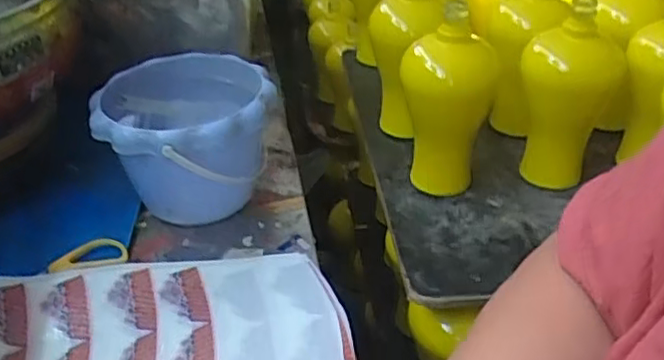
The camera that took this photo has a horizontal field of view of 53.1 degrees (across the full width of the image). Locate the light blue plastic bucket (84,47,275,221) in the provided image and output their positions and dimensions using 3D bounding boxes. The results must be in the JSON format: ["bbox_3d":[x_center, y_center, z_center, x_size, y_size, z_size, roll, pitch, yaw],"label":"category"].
[{"bbox_3d":[-0.128,-0.028,0.604,0.145,0.119,0.152,-1,35,1],"label":"light blue plastic bucket"}]

